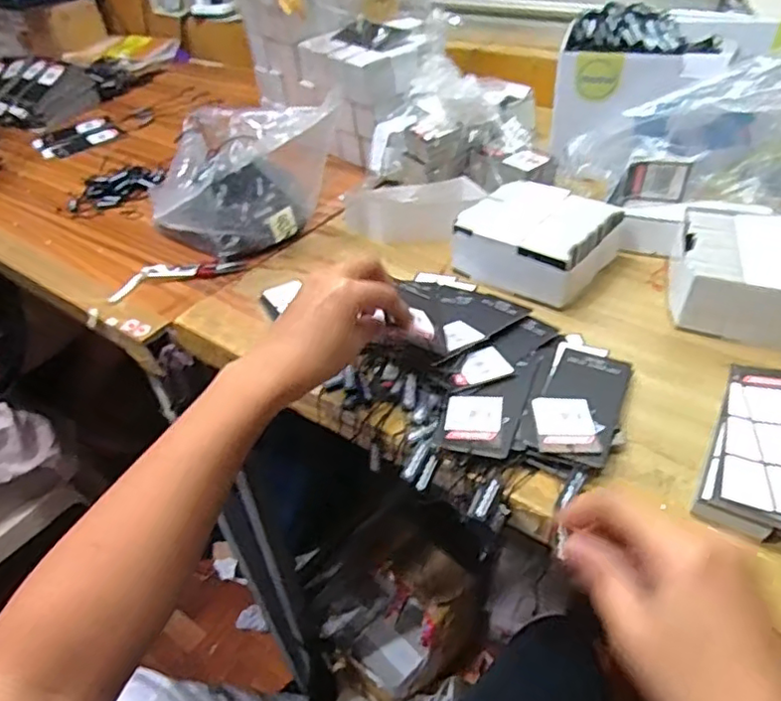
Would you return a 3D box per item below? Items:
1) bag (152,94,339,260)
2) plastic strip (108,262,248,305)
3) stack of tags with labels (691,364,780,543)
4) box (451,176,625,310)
[{"bbox_3d":[-0.147,-0.156,0.579,0.166,0.126,0.115,-28,45,-22],"label":"bag"},{"bbox_3d":[-0.211,-0.077,0.602,0.128,0.009,0.036,-15,41,-8],"label":"plastic strip"},{"bbox_3d":[0.232,0.059,0.368,0.065,0.023,0.124,17,46,26],"label":"stack of tags with labels"},{"bbox_3d":[0.130,-0.101,0.541,0.115,0.045,0.119,27,51,33],"label":"box"}]

